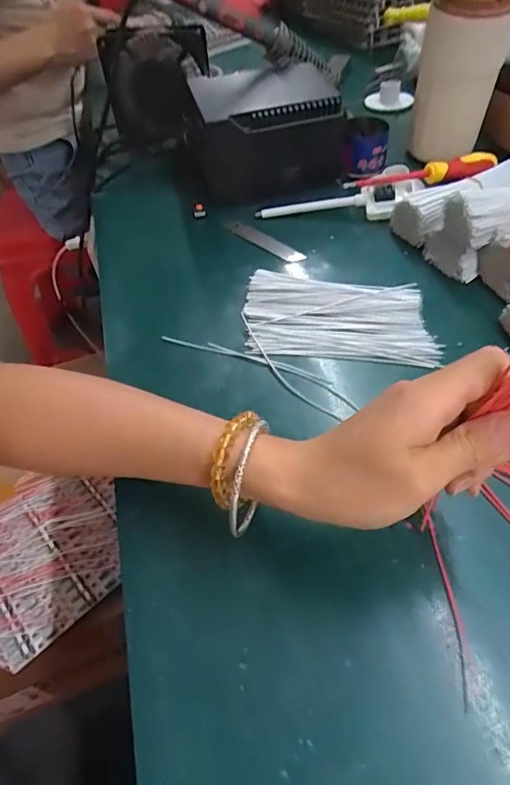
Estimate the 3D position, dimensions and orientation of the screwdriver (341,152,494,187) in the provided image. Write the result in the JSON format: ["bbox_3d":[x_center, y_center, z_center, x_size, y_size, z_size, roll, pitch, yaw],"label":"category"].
[{"bbox_3d":[0.168,-0.218,0.498,0.158,0.021,0.019,-14,49,-4],"label":"screwdriver"}]

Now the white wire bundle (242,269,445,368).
[{"bbox_3d":[0.068,-0.066,0.409,0.154,0.018,0.093,5,49,9],"label":"white wire bundle"}]

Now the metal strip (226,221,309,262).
[{"bbox_3d":[0.007,-0.151,0.493,0.094,0.006,0.020,33,52,22],"label":"metal strip"}]

